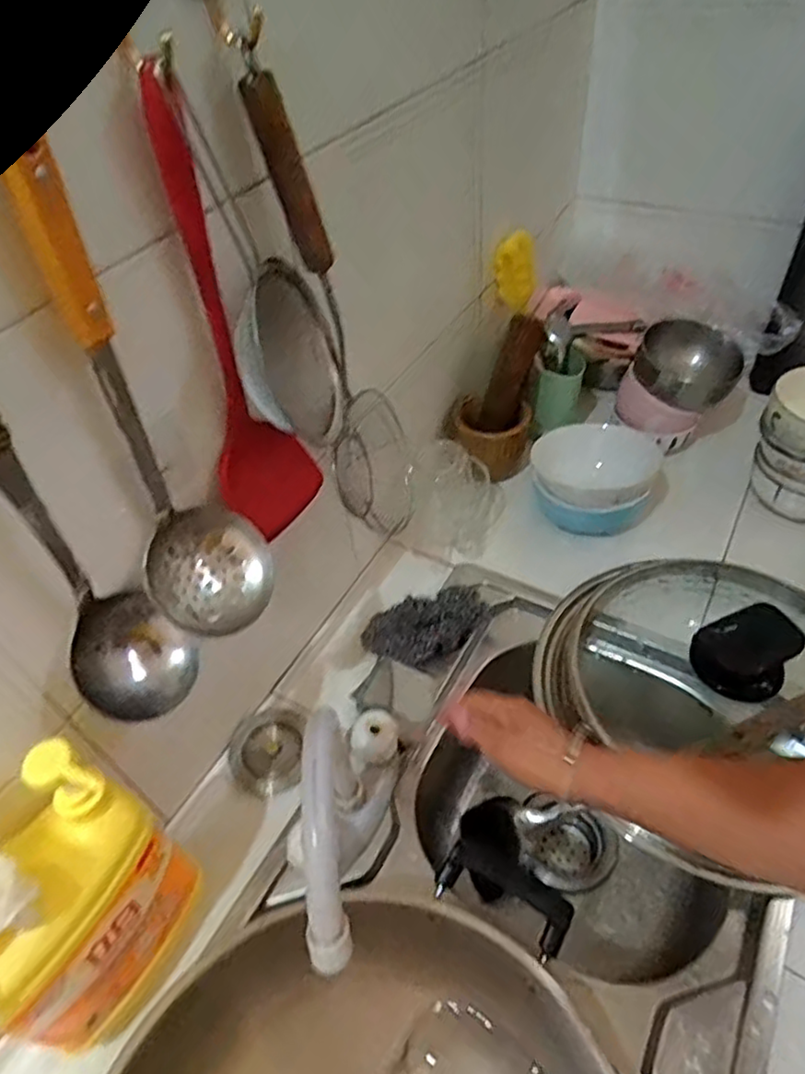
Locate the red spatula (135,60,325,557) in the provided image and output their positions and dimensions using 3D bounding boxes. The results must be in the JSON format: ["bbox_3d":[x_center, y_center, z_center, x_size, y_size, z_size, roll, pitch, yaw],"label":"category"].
[{"bbox_3d":[-0.119,-0.125,0.456,0.036,0.332,0.091,21,53,26],"label":"red spatula"}]

